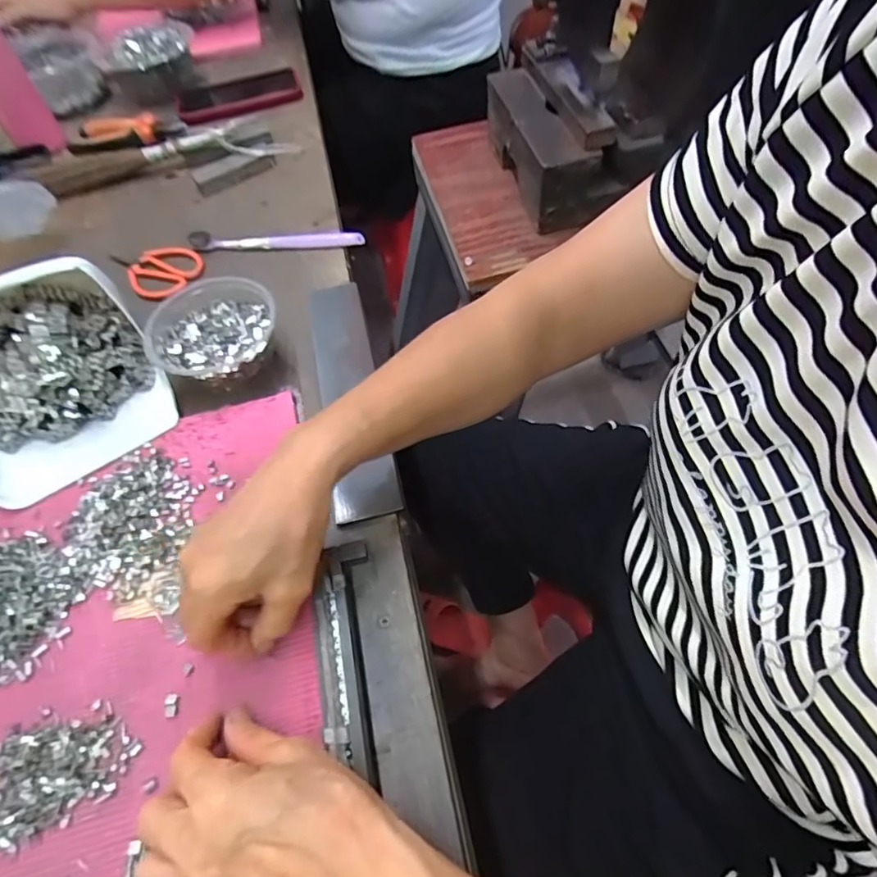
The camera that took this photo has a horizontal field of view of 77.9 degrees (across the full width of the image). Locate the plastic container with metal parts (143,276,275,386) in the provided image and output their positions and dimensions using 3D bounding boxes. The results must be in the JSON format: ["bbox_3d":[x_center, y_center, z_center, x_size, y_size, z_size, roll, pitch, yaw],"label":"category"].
[{"bbox_3d":[-0.190,-0.087,0.470,0.105,0.045,0.105,-13,57,-2],"label":"plastic container with metal parts"}]

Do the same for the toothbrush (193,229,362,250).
[{"bbox_3d":[-0.171,-0.209,0.572,0.183,0.018,0.012,1,57,7],"label":"toothbrush"}]

